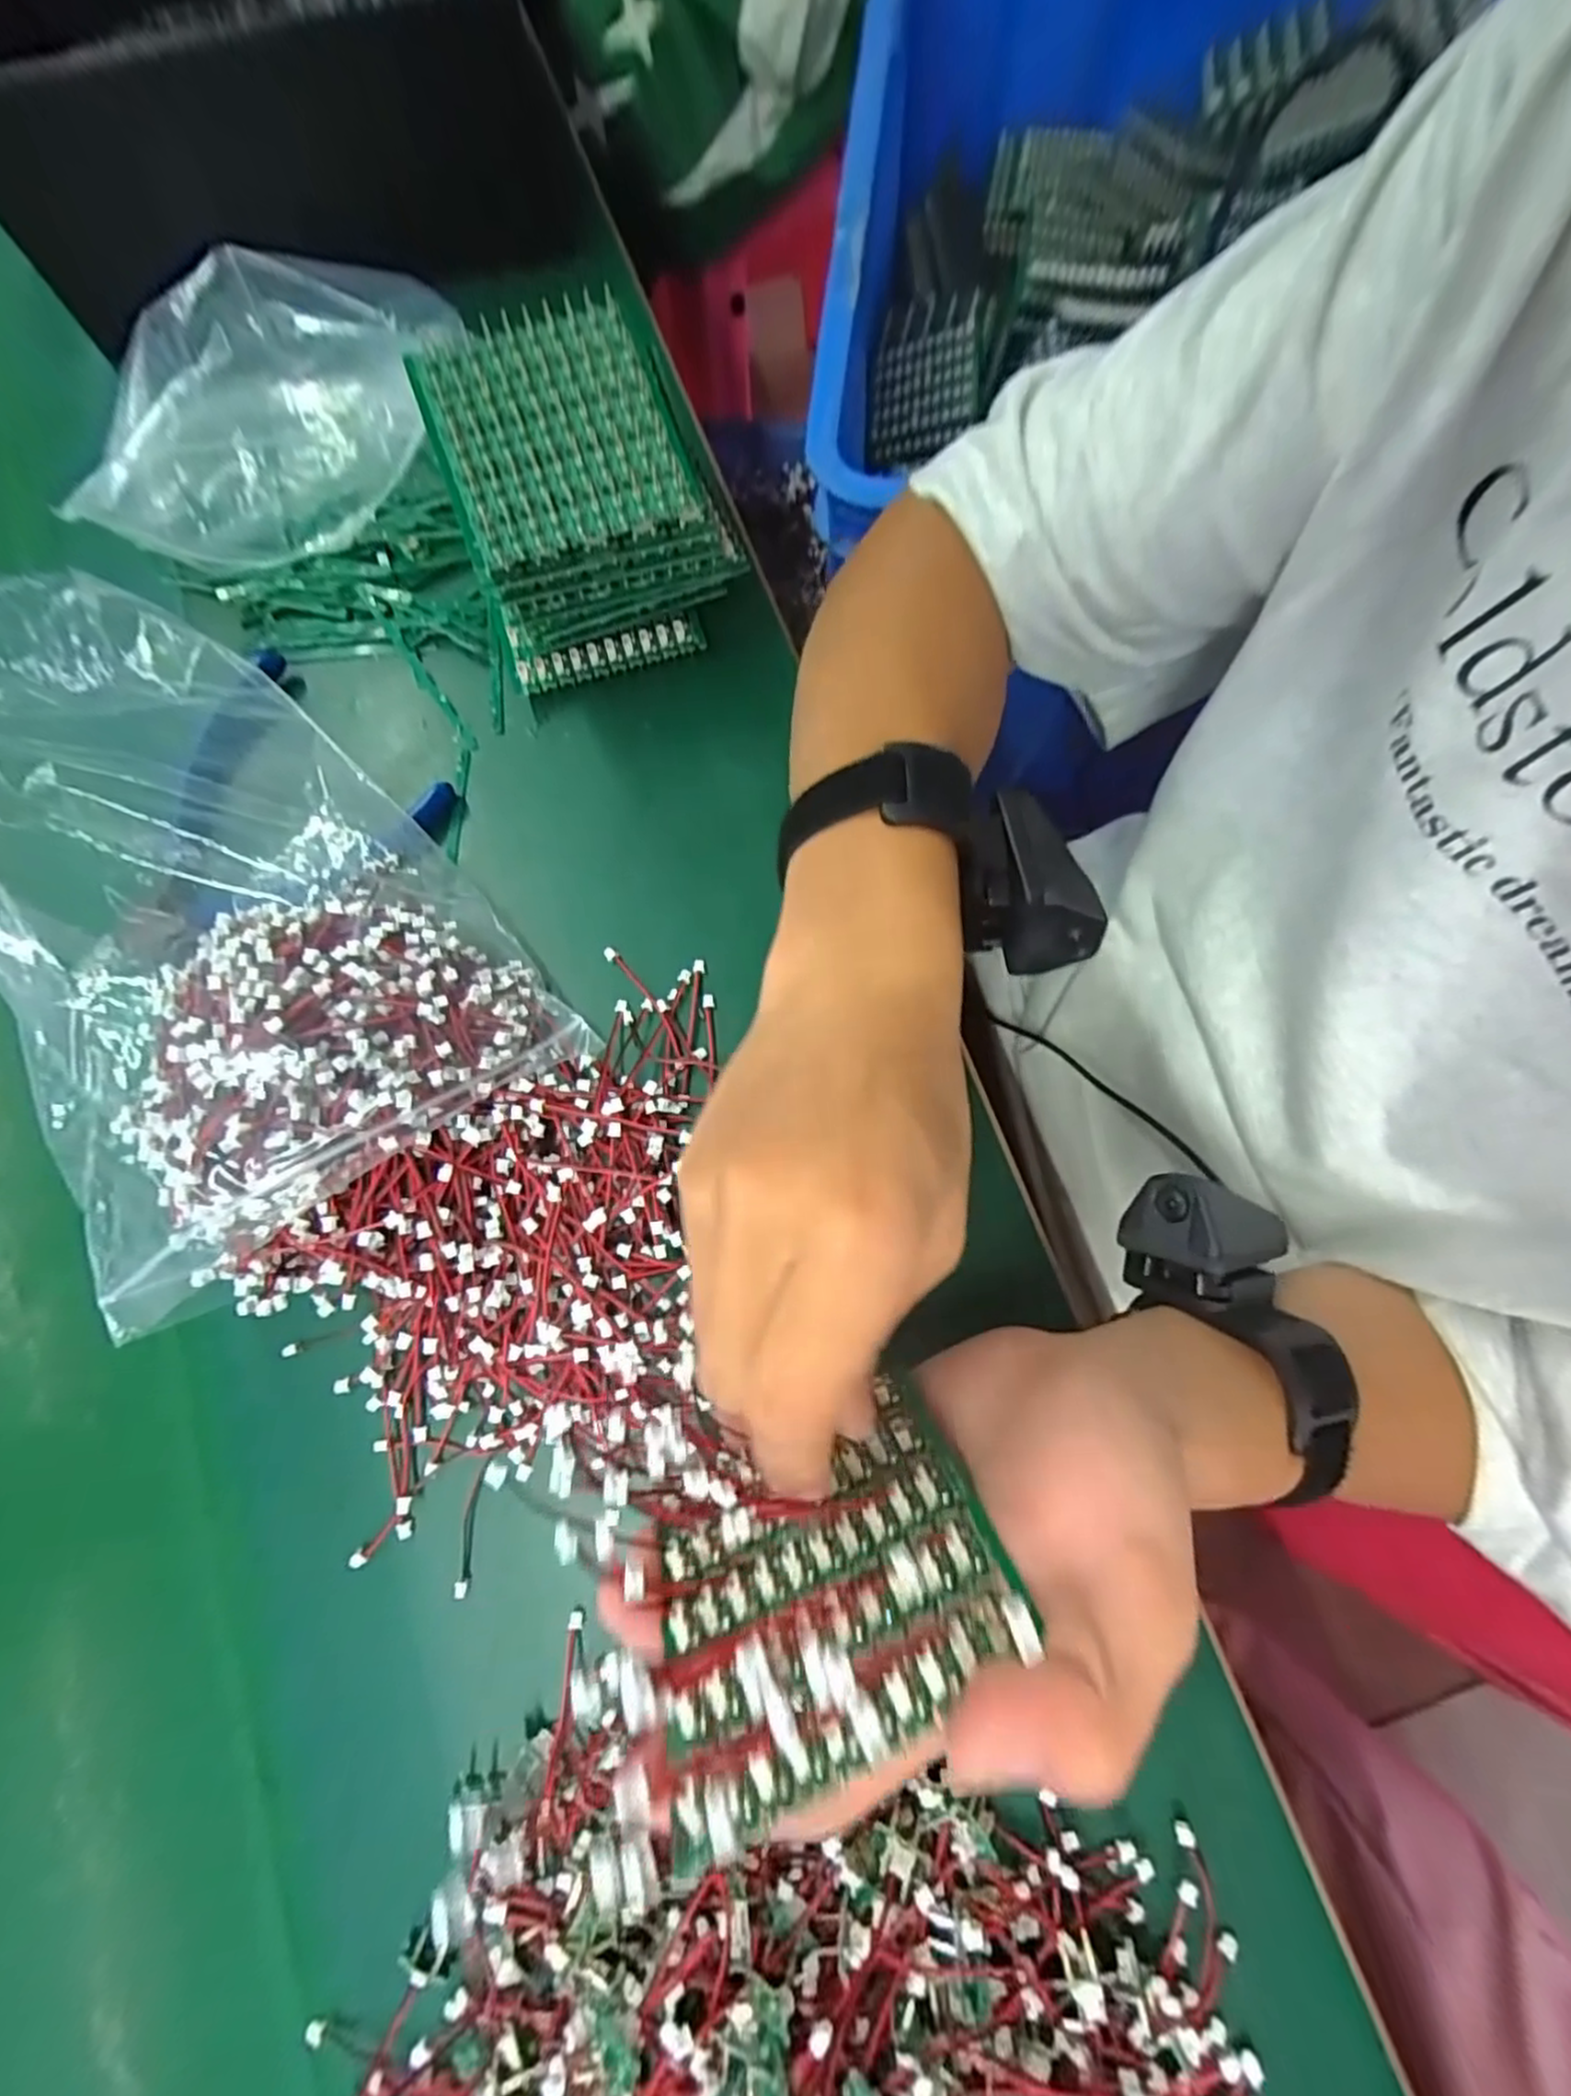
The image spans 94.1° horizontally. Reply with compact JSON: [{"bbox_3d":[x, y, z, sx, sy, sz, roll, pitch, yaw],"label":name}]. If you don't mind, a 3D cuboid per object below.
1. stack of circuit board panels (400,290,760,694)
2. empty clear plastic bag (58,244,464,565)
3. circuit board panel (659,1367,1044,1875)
[{"bbox_3d":[-0.075,-0.214,0.290,0.099,0.074,0.090,-18,79,-2],"label":"stack of circuit board panels"},{"bbox_3d":[-0.207,-0.261,0.301,0.165,0.059,0.074,-37,81,-6],"label":"empty clear plastic bag"},{"bbox_3d":[0.008,0.126,0.175,0.081,0.077,0.007,-27,108,-5],"label":"circuit board panel"}]

